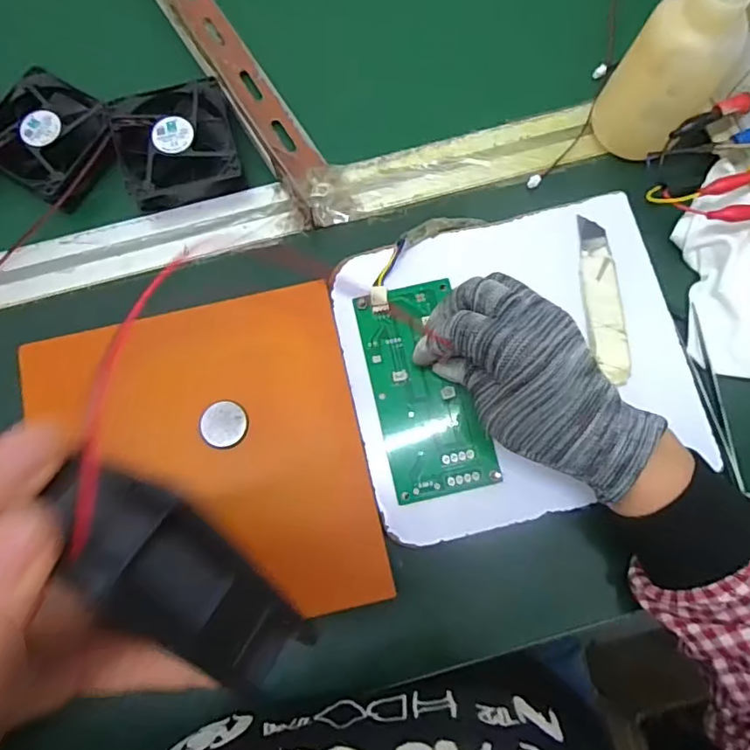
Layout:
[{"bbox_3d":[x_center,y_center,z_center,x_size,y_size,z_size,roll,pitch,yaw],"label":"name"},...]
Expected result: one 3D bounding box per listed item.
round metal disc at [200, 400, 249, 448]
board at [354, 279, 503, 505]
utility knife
[{"bbox_3d":[-0.092,0.030,0.331,0.026,0.004,0.027,1,84,-11],"label":"round metal disc"},{"bbox_3d":[0.029,0.008,0.340,0.064,0.009,0.133,-17,79,-3],"label":"board"},{"bbox_3d":[0.146,-0.051,0.350,0.022,0.007,0.110,-3,77,0],"label":"utility knife"}]

